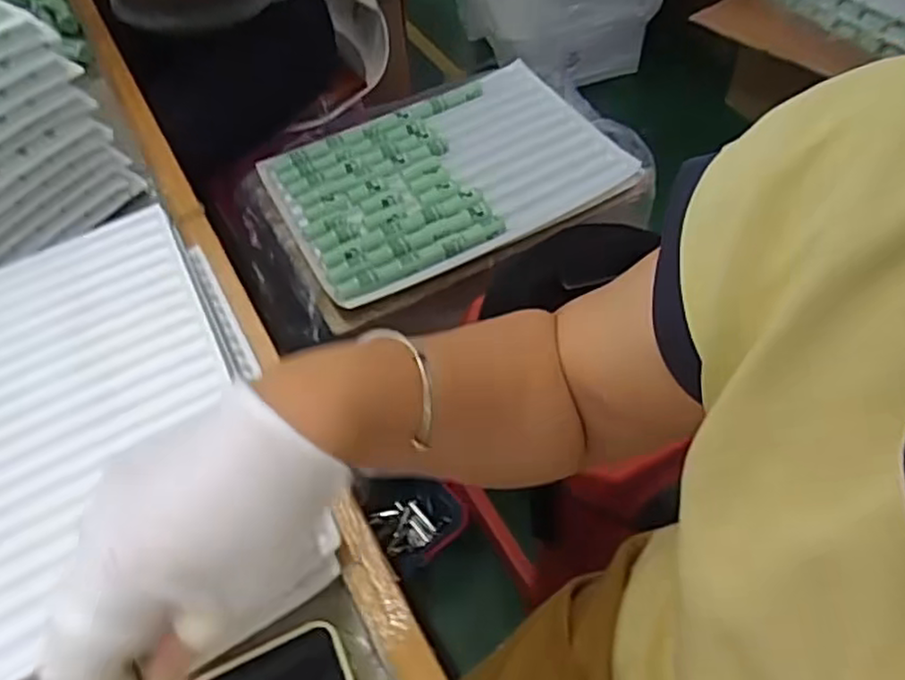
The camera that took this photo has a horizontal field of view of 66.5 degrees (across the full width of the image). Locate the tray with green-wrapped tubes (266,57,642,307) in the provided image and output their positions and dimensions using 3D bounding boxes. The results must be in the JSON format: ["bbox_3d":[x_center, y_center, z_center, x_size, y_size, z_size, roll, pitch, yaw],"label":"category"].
[{"bbox_3d":[-0.012,-0.243,0.983,0.452,0.026,0.323,-26,56,-13],"label":"tray with green-wrapped tubes"}]

